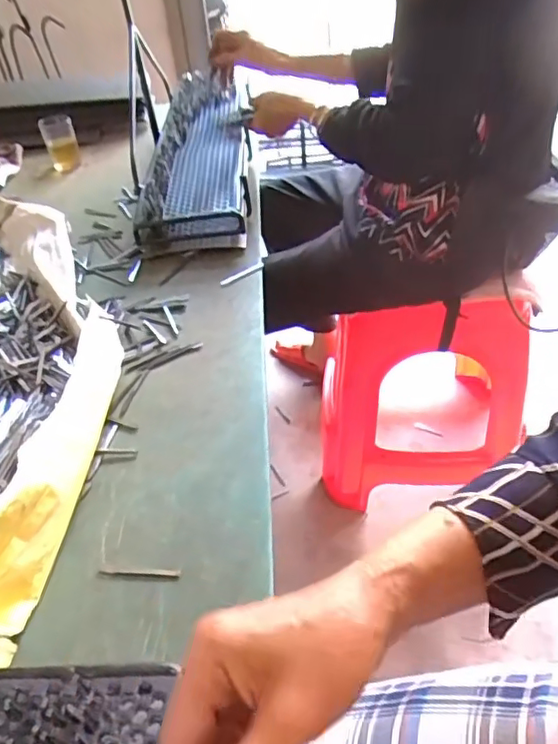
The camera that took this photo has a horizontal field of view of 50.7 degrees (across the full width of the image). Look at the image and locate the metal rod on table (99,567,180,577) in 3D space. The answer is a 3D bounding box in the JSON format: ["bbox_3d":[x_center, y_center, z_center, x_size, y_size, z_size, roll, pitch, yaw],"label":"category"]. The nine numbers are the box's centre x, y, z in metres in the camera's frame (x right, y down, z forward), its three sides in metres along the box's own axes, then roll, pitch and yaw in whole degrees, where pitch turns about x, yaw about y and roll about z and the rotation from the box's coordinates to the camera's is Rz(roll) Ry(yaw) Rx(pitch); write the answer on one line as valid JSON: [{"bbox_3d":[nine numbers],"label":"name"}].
[{"bbox_3d":[-0.108,0.154,0.454,0.064,0.004,0.006,2,41,9],"label":"metal rod on table"}]

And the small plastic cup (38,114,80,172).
[{"bbox_3d":[-0.413,-0.436,1.120,0.059,0.095,0.053,-17,42,-13],"label":"small plastic cup"}]

